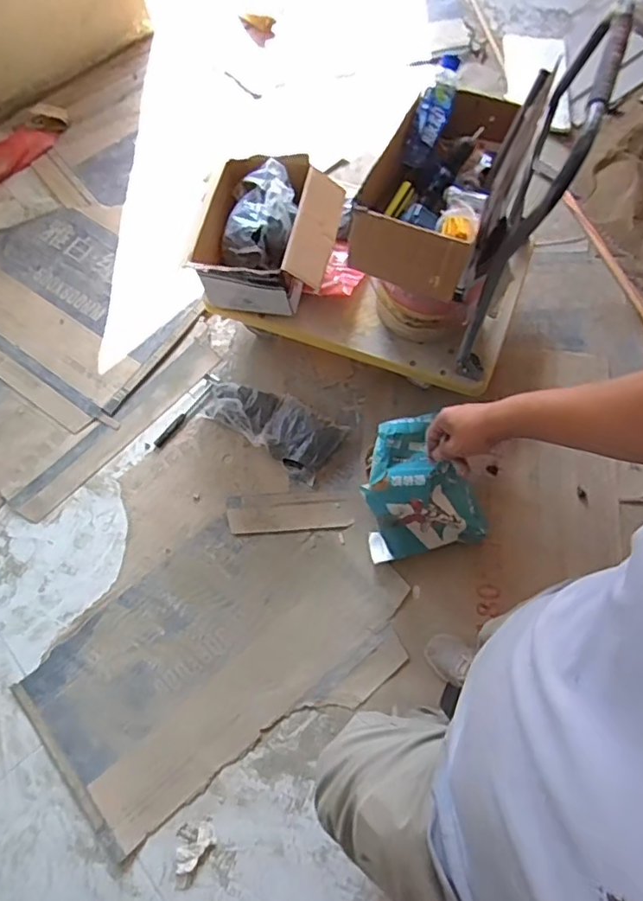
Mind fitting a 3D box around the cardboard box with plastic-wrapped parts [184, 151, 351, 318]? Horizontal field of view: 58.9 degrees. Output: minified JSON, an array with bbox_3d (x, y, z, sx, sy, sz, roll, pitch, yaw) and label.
[{"bbox_3d":[-0.141,-0.577,1.537,0.353,0.207,0.369,9,69,7],"label":"cardboard box with plastic-wrapped parts"}]

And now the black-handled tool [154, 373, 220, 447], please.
[{"bbox_3d":[-0.400,-0.120,1.689,0.052,0.028,0.268,34,75,13],"label":"black-handled tool"}]

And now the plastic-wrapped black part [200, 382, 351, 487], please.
[{"bbox_3d":[-0.136,-0.085,1.634,0.381,0.074,0.193,32,75,13],"label":"plastic-wrapped black part"}]

